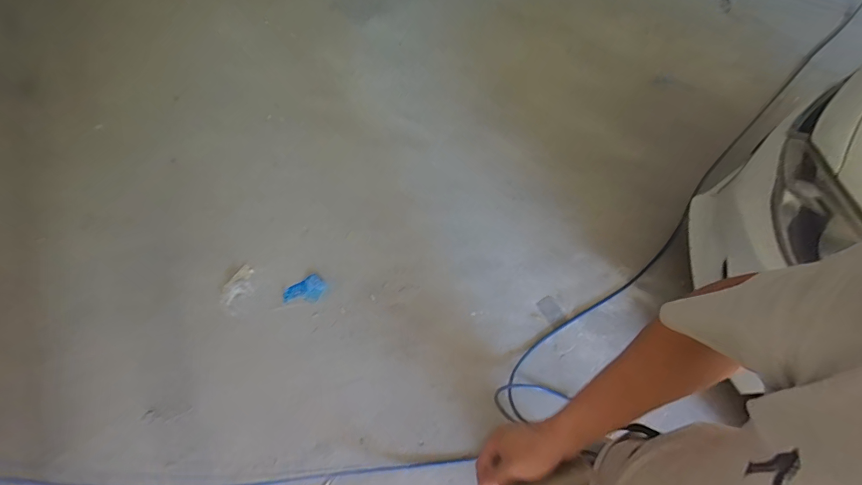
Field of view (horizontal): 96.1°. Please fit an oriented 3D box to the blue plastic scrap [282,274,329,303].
[{"bbox_3d":[-0.520,0.206,1.603,0.173,0.017,0.115,-30,61,-14],"label":"blue plastic scrap"}]

